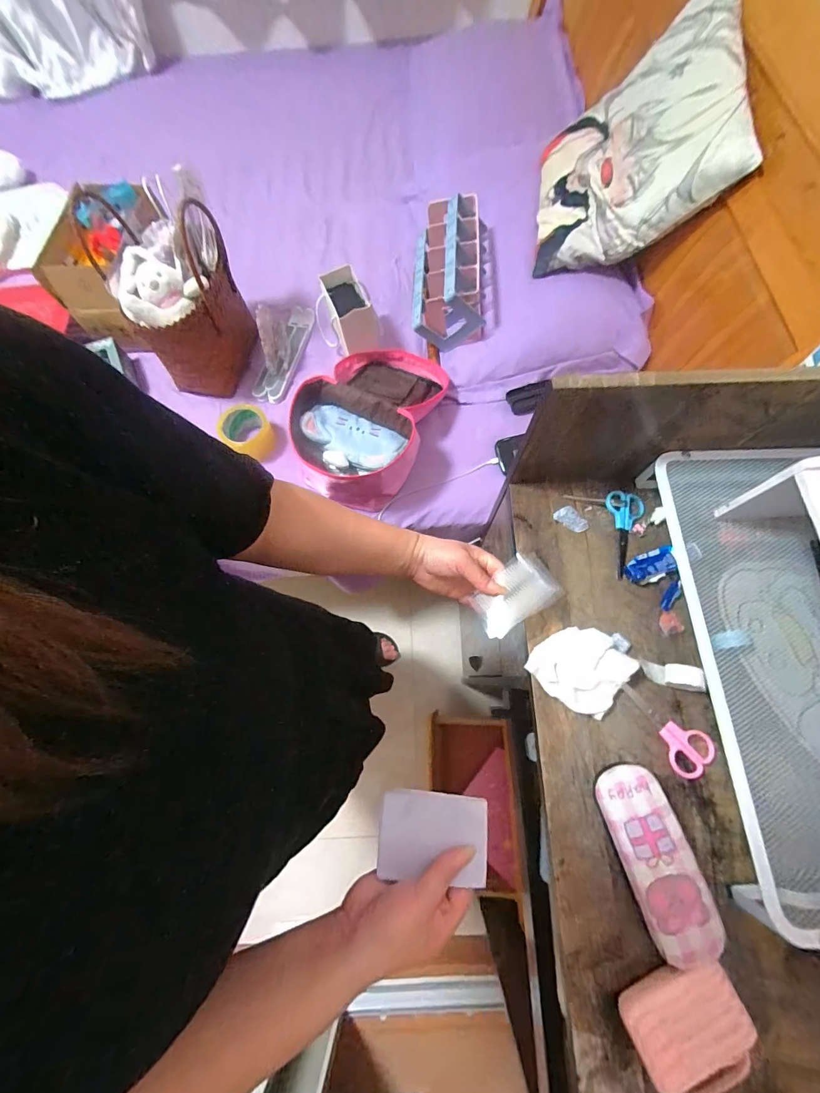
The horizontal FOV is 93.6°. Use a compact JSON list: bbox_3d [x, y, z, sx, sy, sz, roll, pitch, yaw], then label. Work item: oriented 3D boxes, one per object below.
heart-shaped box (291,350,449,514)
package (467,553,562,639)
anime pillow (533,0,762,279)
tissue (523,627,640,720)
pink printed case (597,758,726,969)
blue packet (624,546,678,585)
[{"bbox_3d":[-0.080,-0.268,0.762,0.262,0.110,0.370,26,74,10],"label":"heart-shaped box"},{"bbox_3d":[0.121,0.055,0.444,0.101,0.020,0.061,-34,73,-9],"label":"package"},{"bbox_3d":[0.387,-0.721,0.696,0.092,0.363,0.347,-11,96,-33],"label":"anime pillow"},{"bbox_3d":[0.196,0.136,0.439,0.091,0.026,0.092,40,77,14],"label":"tissue"},{"bbox_3d":[0.234,0.300,0.372,0.064,0.046,0.155,-18,71,-4],"label":"pink printed case"},{"bbox_3d":[0.299,0.025,0.477,0.062,0.014,0.034,-19,71,-4],"label":"blue packet"}]

